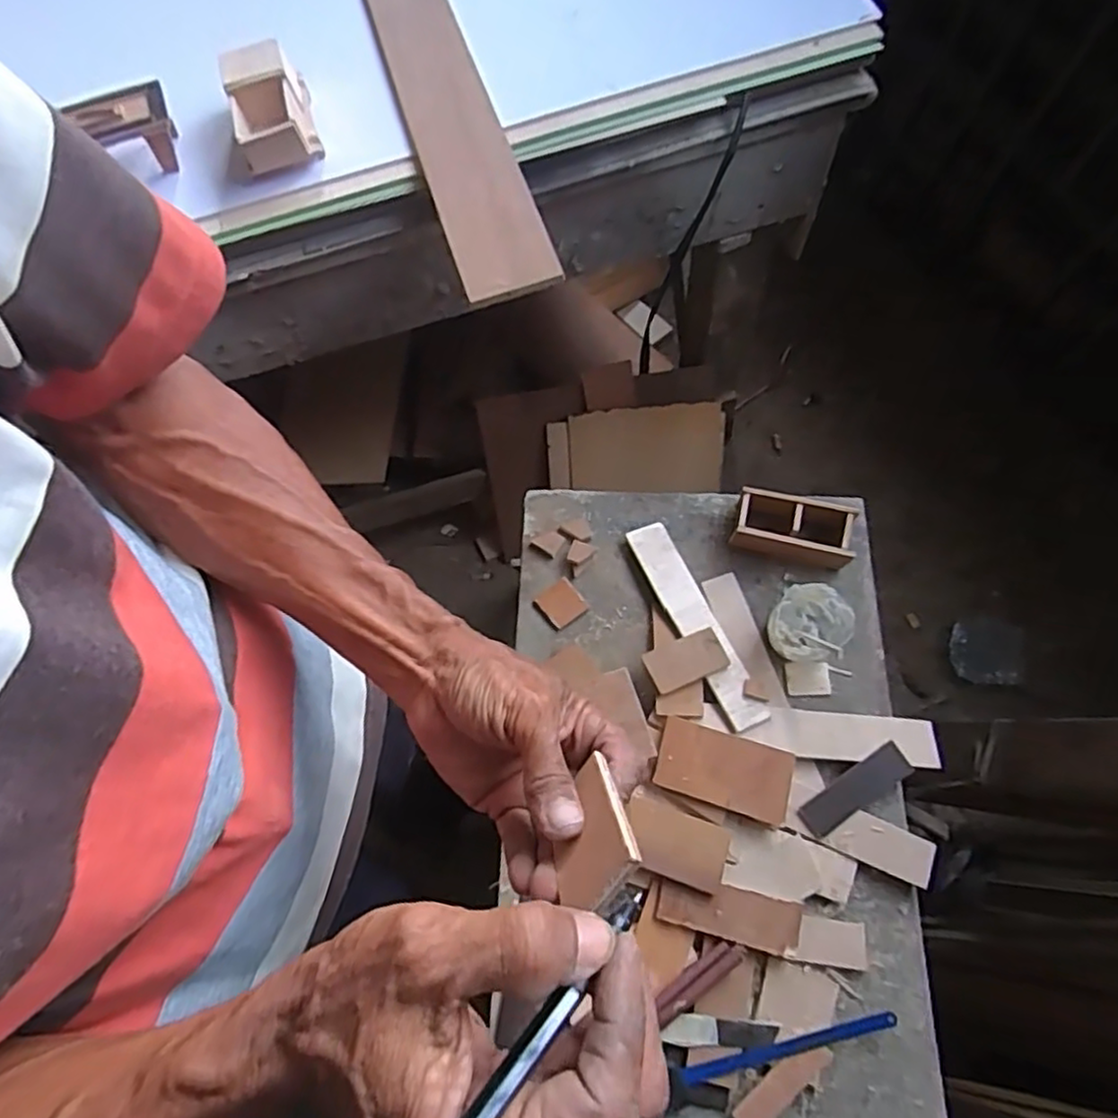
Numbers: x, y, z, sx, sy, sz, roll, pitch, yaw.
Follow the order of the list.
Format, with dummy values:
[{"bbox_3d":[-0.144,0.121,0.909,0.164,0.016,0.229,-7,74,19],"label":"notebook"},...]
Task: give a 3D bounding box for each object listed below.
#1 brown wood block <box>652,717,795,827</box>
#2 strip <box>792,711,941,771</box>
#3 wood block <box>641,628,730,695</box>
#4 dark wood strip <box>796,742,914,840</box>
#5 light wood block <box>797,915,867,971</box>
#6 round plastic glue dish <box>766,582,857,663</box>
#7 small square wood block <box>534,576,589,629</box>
[{"bbox_3d":[0.142,0.182,0.587,0.111,0.011,0.061,16,71,9],"label":"brown wood block"},{"bbox_3d":[0.270,0.160,0.605,0.124,0.010,0.042,4,69,4],"label":"strip"},{"bbox_3d":[0.117,0.093,0.625,0.071,0.005,0.040,-22,70,-6],"label":"wood block"},{"bbox_3d":[0.257,0.201,0.590,0.105,0.009,0.031,-31,71,-9],"label":"dark wood strip"},{"bbox_3d":[0.222,0.313,0.555,0.055,0.005,0.033,7,69,5],"label":"light wood block"},{"bbox_3d":[0.229,0.060,0.622,0.066,0.064,0.064,-1,69,2],"label":"round plastic glue dish"},{"bbox_3d":[0.003,0.044,0.666,0.040,0.007,0.039,-38,72,-11],"label":"small square wood block"}]

